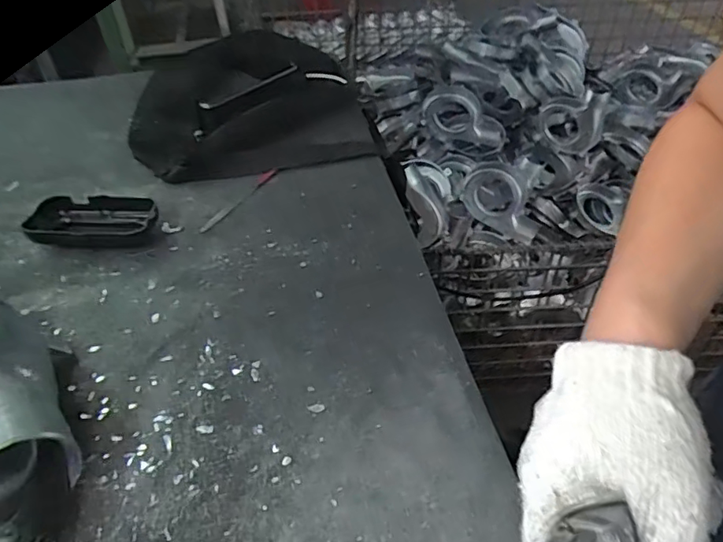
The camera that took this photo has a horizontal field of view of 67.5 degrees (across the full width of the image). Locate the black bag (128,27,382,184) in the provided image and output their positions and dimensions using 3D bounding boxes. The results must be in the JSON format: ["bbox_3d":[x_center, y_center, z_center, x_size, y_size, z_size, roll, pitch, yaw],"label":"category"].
[{"bbox_3d":[-0.125,-0.184,0.606,0.260,0.094,0.183,-14,44,-12],"label":"black bag"}]

